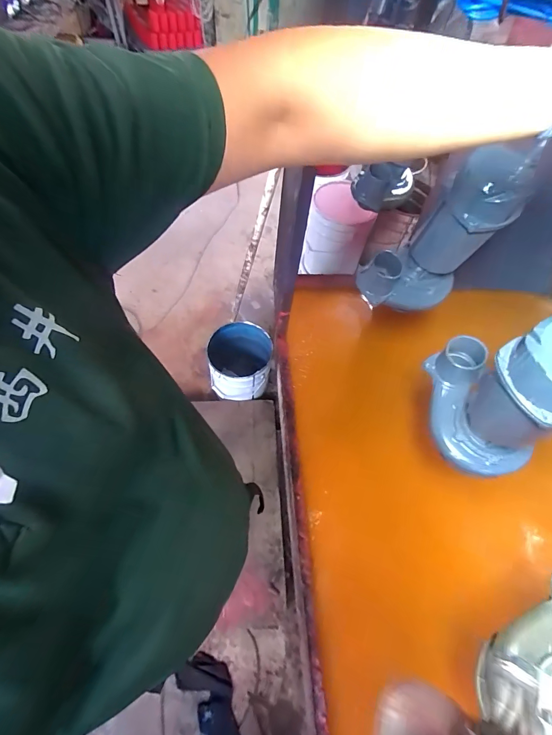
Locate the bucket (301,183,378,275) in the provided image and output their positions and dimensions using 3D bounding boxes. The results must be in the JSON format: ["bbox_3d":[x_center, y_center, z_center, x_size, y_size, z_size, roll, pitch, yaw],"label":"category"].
[{"bbox_3d":[0.287,-0.623,1.663,0.283,0.310,0.276,14,59,5],"label":"bucket"}]

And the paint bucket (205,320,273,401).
[{"bbox_3d":[-0.151,-0.030,1.662,0.251,0.212,0.289,7,59,1],"label":"paint bucket"}]

